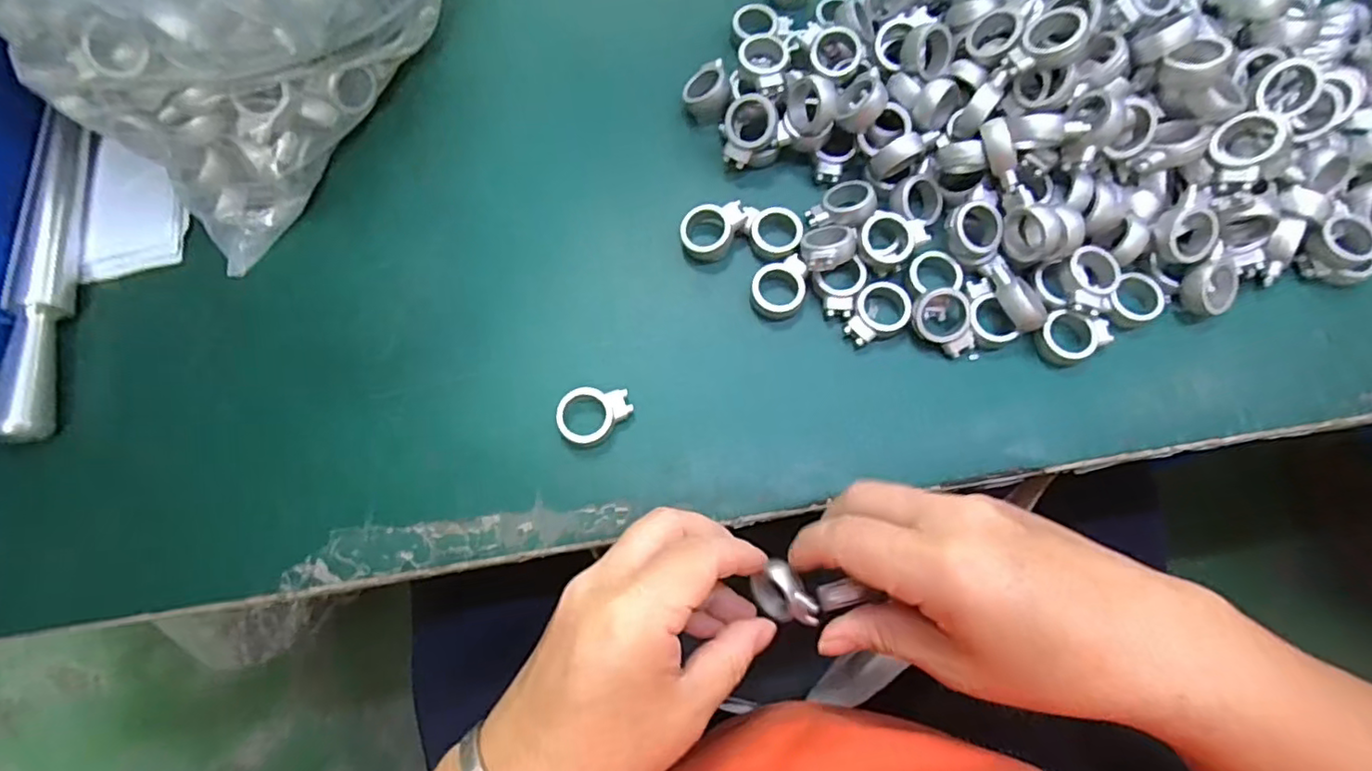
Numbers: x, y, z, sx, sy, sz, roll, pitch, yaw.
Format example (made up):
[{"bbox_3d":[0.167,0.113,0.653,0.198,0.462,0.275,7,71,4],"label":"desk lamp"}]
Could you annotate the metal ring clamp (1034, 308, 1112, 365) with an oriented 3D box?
[{"bbox_3d":[0.187,-0.025,0.296,0.033,0.010,0.026,-29,76,-8],"label":"metal ring clamp"}]

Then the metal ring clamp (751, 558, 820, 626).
[{"bbox_3d":[0.044,0.095,0.275,0.019,0.020,0.030,-31,76,-9],"label":"metal ring clamp"}]

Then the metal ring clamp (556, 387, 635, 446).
[{"bbox_3d":[-0.042,0.013,0.284,0.034,0.011,0.025,-19,75,-5],"label":"metal ring clamp"}]

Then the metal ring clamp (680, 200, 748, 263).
[{"bbox_3d":[0.015,-0.078,0.309,0.035,0.015,0.026,-5,83,5],"label":"metal ring clamp"}]

